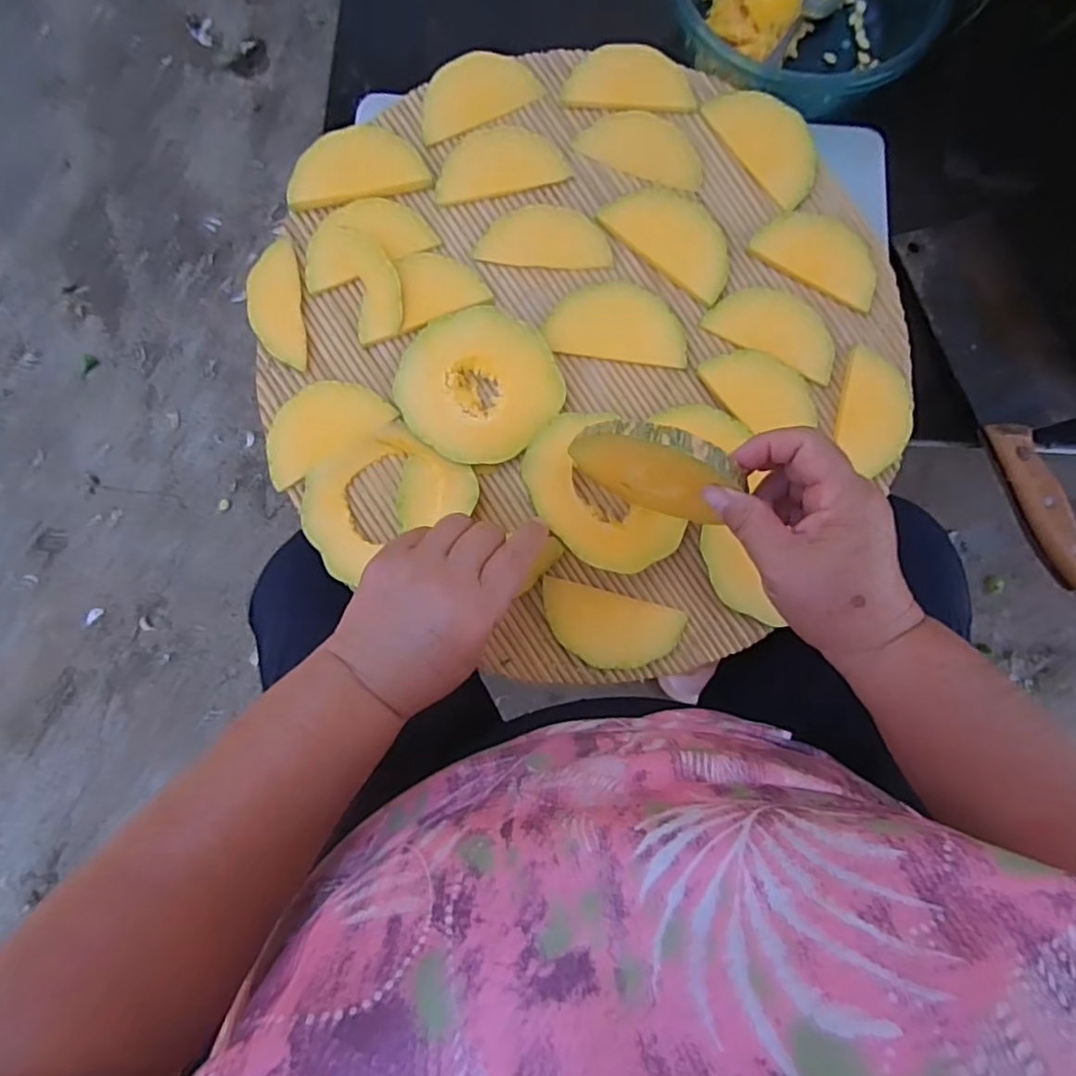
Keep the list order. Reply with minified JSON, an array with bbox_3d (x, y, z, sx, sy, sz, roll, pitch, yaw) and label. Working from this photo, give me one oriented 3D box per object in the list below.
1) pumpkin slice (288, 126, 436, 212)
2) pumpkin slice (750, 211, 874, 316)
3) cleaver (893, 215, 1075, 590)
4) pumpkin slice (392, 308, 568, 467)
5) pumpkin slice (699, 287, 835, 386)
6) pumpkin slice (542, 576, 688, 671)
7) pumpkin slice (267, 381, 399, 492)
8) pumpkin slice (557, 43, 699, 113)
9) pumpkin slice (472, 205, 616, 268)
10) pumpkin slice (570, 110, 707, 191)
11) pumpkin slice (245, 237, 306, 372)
[{"bbox_3d":[-0.128,-0.262,0.442,0.095,0.010,0.051,-13,78,-3],"label":"pumpkin slice"},{"bbox_3d":[0.204,-0.206,0.455,0.092,0.012,0.052,26,79,6],"label":"pumpkin slice"},{"bbox_3d":[0.386,-0.122,0.498,0.098,0.019,0.305,-16,78,-3],"label":"cleaver"},{"bbox_3d":[-0.041,-0.104,0.435,0.105,0.015,0.103,0,78,0],"label":"pumpkin slice"},{"bbox_3d":[0.170,-0.152,0.453,0.095,0.013,0.050,22,79,5],"label":"pumpkin slice"},{"bbox_3d":[0.048,0.062,0.428,0.096,0.010,0.049,14,78,3],"label":"pumpkin slice"},{"bbox_3d":[-0.148,-0.078,0.428,0.089,0.007,0.049,-34,80,-7],"label":"pumpkin slice"},{"bbox_3d":[0.067,-0.332,0.454,0.095,0.013,0.045,3,78,1],"label":"pumpkin slice"},{"bbox_3d":[0.005,-0.213,0.448,0.092,0.009,0.043,2,78,0],"label":"pumpkin slice"},{"bbox_3d":[0.075,-0.282,0.455,0.090,0.013,0.045,13,78,3],"label":"pumpkin slice"},{"bbox_3d":[-0.178,-0.158,0.428,0.035,0.005,0.086,-6,88,-13],"label":"pumpkin slice"}]

